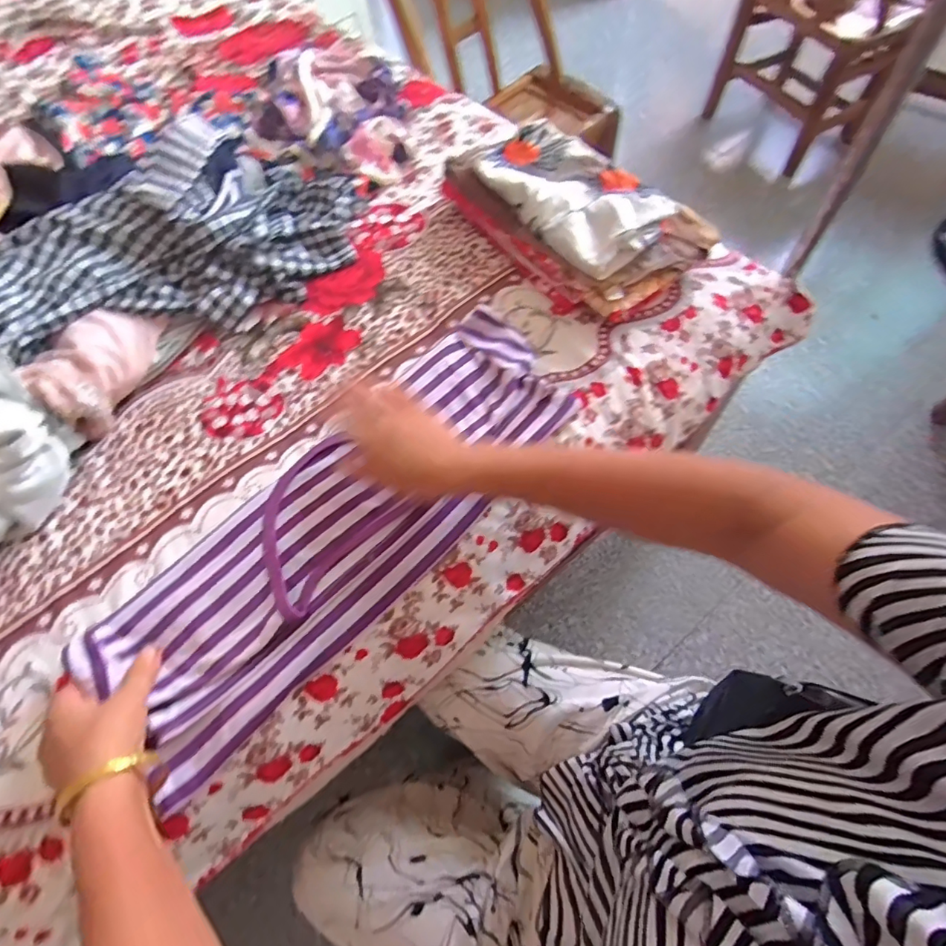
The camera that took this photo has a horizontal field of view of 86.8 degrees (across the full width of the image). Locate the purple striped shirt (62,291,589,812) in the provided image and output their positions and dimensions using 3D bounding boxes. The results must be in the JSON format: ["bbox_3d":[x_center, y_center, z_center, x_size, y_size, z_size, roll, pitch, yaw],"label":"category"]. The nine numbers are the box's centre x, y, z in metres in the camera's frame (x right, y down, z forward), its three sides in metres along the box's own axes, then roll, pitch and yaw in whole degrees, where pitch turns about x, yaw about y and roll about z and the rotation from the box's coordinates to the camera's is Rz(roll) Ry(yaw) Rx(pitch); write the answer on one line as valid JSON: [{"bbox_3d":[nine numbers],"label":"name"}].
[{"bbox_3d":[-0.107,0.032,0.452,0.164,0.038,0.479,40,73,20],"label":"purple striped shirt"}]

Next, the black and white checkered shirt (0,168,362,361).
[{"bbox_3d":[-0.380,-0.267,0.602,0.482,0.081,0.235,-23,65,-7],"label":"black and white checkered shirt"}]

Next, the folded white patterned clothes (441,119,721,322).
[{"bbox_3d":[0.120,-0.306,0.581,0.170,0.076,0.277,-32,67,-10],"label":"folded white patterned clothes"}]

